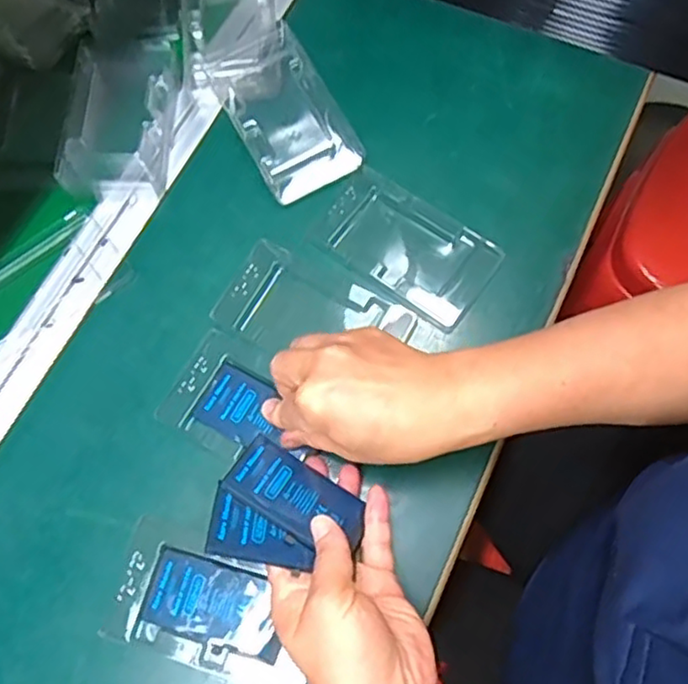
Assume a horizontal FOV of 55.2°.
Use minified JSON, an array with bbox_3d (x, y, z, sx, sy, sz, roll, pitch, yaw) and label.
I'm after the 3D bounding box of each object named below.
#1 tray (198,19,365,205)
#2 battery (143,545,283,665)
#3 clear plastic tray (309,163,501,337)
[{"bbox_3d":[-0.049,-0.182,0.506,0.076,0.024,0.141,-30,73,-9],"label":"tray"},{"bbox_3d":[-0.076,0.156,0.394,0.083,0.004,0.043,16,72,7],"label":"battery"},{"bbox_3d":[0.044,-0.070,0.475,0.126,0.004,0.075,35,75,12],"label":"clear plastic tray"}]

